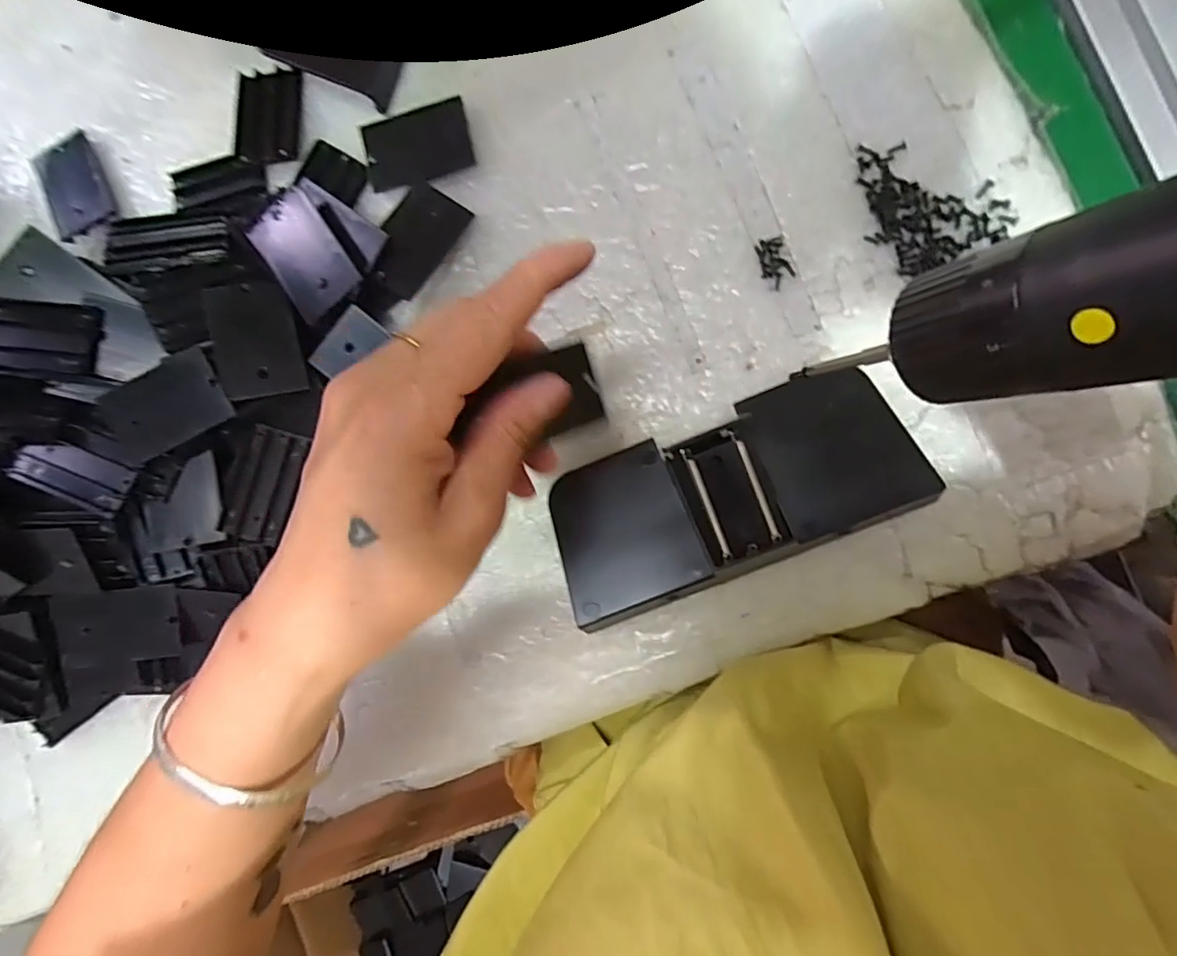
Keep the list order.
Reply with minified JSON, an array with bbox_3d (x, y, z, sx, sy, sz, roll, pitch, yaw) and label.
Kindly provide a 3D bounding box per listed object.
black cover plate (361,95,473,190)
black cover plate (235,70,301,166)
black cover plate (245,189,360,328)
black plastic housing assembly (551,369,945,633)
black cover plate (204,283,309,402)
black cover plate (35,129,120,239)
[{"bbox_3d":[-0.087,-0.169,0.293,0.055,0.004,0.038,-10,87,7],"label":"black cover plate"},{"bbox_3d":[-0.169,-0.190,0.302,0.034,0.008,0.051,0,88,7],"label":"black cover plate"},{"bbox_3d":[-0.136,-0.107,0.275,0.035,0.005,0.060,-35,86,5],"label":"black cover plate"},{"bbox_3d":[0.062,0.007,0.258,0.161,0.029,0.070,-23,86,6],"label":"black plastic housing assembly"},{"bbox_3d":[-0.159,-0.066,0.276,0.035,0.006,0.054,-14,94,-27],"label":"black cover plate"},{"bbox_3d":[-0.286,-0.161,0.320,0.037,0.004,0.063,-30,78,2],"label":"black cover plate"}]

